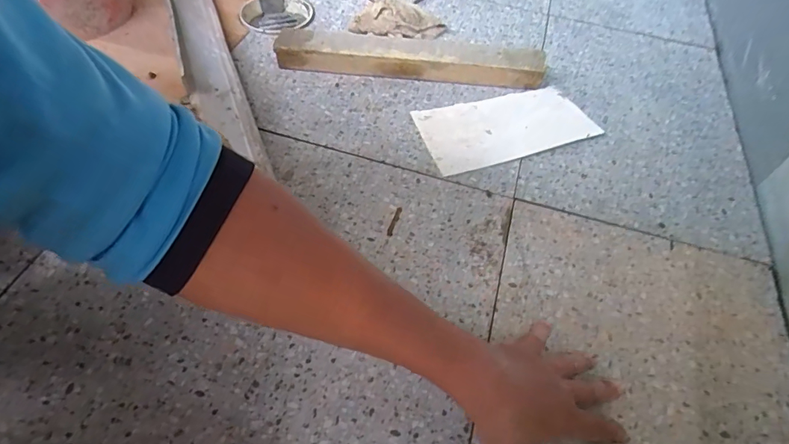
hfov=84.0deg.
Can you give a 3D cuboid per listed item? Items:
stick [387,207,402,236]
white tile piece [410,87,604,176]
[{"bbox_3d":[0.000,-0.001,0.542,0.007,0.004,0.045,17,54,7],"label":"stick"},{"bbox_3d":[0.167,-0.143,0.648,0.257,0.011,0.127,-14,56,-14],"label":"white tile piece"}]

